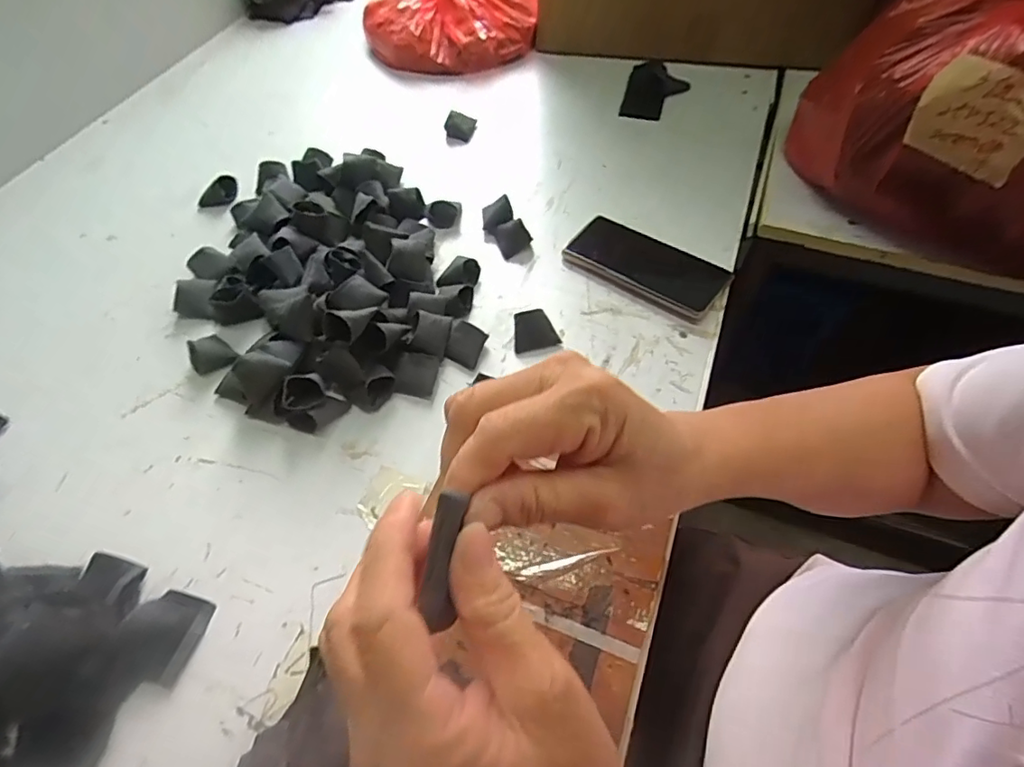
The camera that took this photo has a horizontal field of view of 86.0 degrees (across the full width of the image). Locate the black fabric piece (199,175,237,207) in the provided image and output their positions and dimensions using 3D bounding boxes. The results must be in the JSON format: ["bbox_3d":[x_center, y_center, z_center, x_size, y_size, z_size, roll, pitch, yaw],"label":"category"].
[{"bbox_3d":[-0.344,-0.223,0.642,0.047,0.024,0.019,-28,60,-17],"label":"black fabric piece"}]

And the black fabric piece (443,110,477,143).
[{"bbox_3d":[-0.068,-0.332,0.710,0.036,0.010,0.033,19,94,-6],"label":"black fabric piece"}]

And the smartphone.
[{"bbox_3d":[0.136,-0.120,0.562,0.155,0.016,0.080,33,62,21],"label":"smartphone"}]

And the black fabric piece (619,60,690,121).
[{"bbox_3d":[0.190,-0.388,0.726,0.077,0.031,0.104,12,57,9],"label":"black fabric piece"}]

